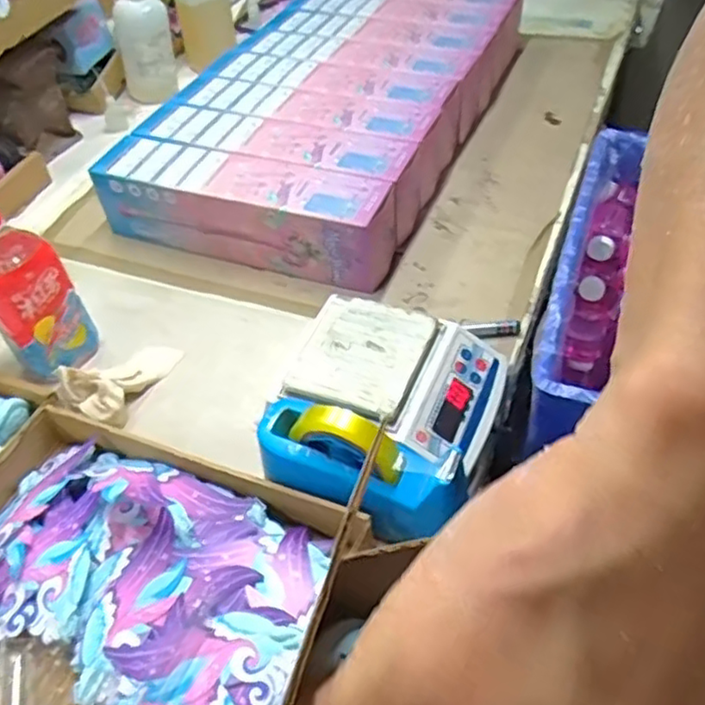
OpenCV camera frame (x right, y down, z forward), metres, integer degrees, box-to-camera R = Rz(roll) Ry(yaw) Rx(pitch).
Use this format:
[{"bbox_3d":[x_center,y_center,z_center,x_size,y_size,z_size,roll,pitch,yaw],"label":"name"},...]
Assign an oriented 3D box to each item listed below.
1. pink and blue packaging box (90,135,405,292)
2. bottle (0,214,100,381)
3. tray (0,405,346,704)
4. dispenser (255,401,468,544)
[{"bbox_3d":[-0.151,-0.199,0.951,0.421,0.112,0.108,14,50,16],"label":"pink and blue packaging box"},{"bbox_3d":[-0.369,-0.068,0.785,0.098,0.204,0.074,-29,52,-22],"label":"bottle"},{"bbox_3d":[-0.230,0.245,0.598,0.382,0.052,0.365,16,50,18],"label":"tray"},{"bbox_3d":[0.007,0.101,0.643,0.195,0.105,0.071,14,50,16],"label":"dispenser"}]

